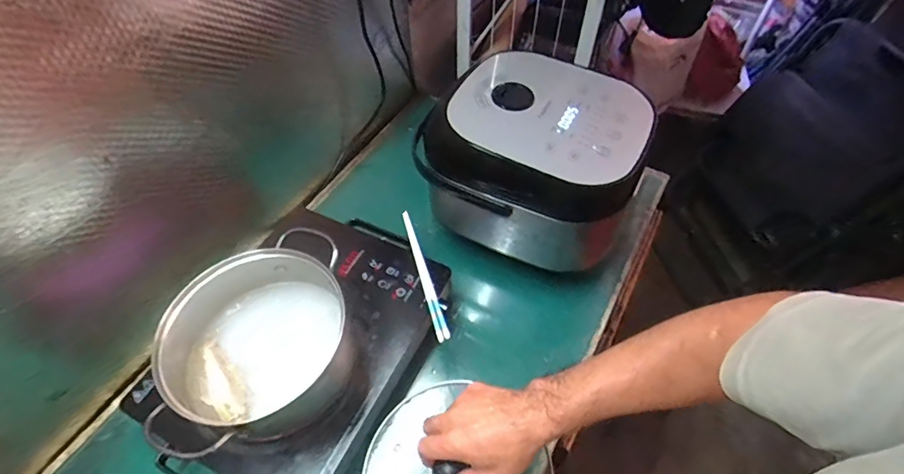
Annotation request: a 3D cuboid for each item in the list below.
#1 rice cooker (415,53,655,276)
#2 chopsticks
[{"bbox_3d":[0.128,-0.125,0.743,0.312,0.192,0.261,28,59,20],"label":"rice cooker"},{"bbox_3d":[-0.045,0.053,0.727,0.017,0.015,0.236,-15,55,-9],"label":"chopsticks"}]

